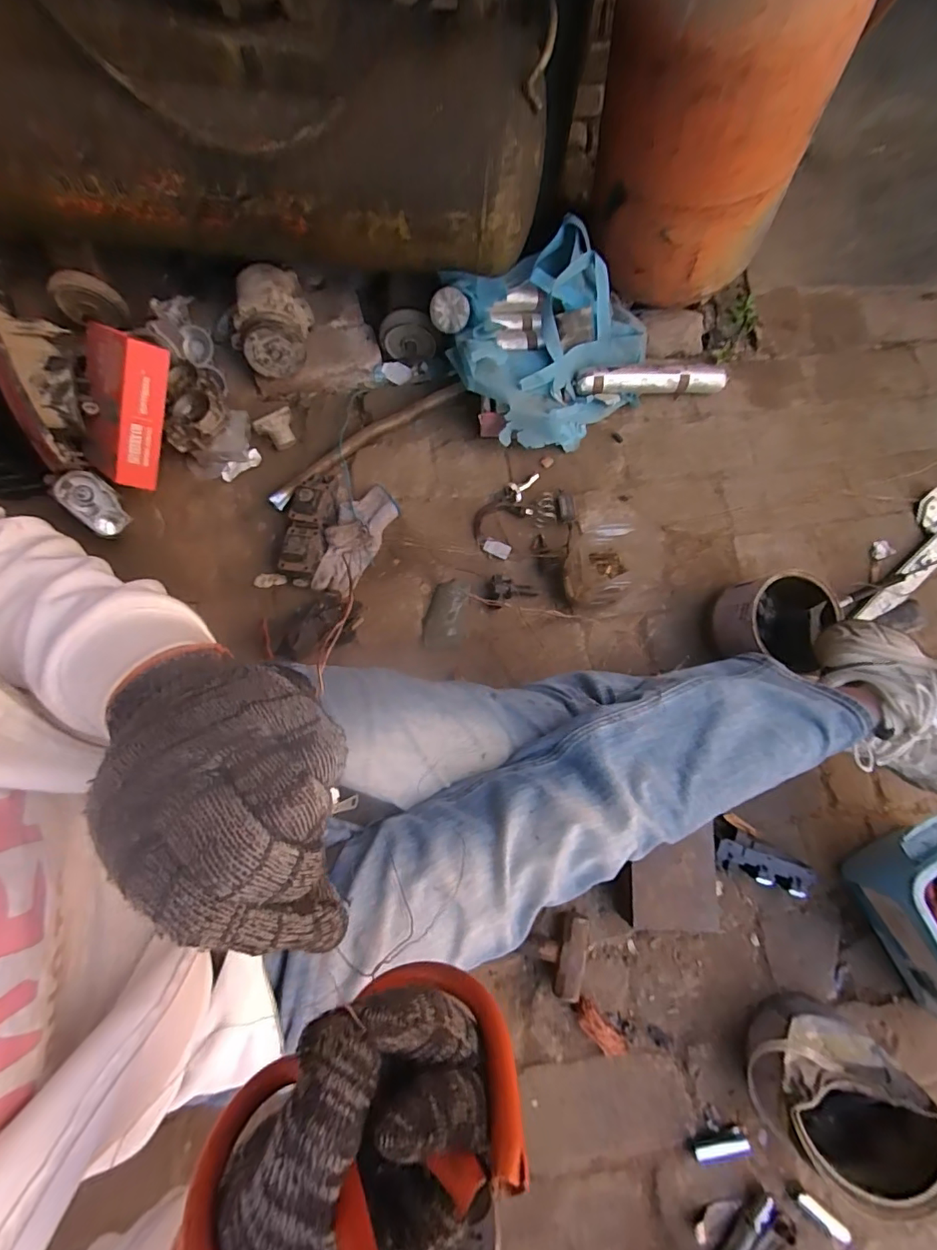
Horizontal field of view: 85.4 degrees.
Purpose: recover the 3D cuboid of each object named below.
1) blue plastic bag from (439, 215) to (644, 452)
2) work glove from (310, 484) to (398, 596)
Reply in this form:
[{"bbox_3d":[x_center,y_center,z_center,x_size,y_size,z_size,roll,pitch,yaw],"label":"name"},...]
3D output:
[{"bbox_3d":[0.143,-0.489,0.889,0.347,0.157,0.300,-34,78,-7],"label":"blue plastic bag"},{"bbox_3d":[-0.196,-0.148,0.864,0.092,0.035,0.199,27,78,7],"label":"work glove"}]

